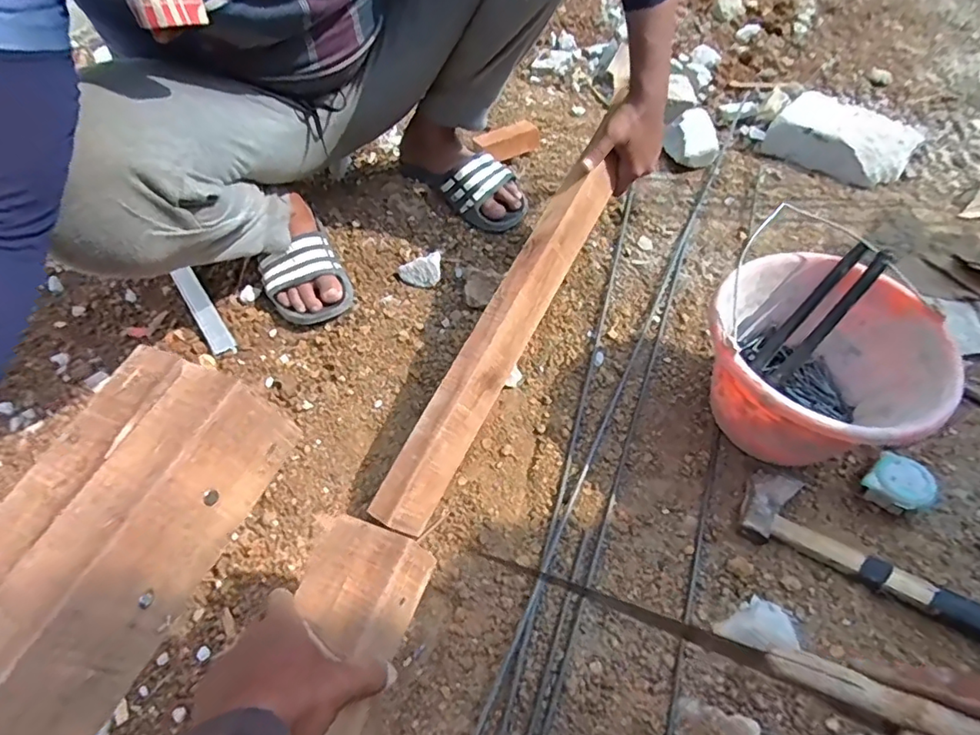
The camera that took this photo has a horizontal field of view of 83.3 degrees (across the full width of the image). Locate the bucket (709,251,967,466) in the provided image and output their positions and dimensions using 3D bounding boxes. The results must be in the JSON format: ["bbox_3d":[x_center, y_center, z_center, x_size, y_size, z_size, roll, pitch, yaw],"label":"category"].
[{"bbox_3d":[0.361,0.015,0.649,0.226,0.189,0.230,-1,56,1],"label":"bucket"}]

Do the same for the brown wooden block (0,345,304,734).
[{"bbox_3d":[-0.189,0.089,0.258,0.088,0.057,0.198,13,60,24],"label":"brown wooden block"}]

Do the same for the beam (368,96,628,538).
[{"bbox_3d":[0.014,-0.044,0.673,0.060,0.067,0.511,26,76,16],"label":"beam"}]

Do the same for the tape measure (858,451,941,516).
[{"bbox_3d":[0.468,0.133,0.632,0.066,0.043,0.068,37,64,23],"label":"tape measure"}]

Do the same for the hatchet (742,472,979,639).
[{"bbox_3d":[0.443,0.207,0.585,0.323,0.033,0.092,24,60,16],"label":"hatchet"}]

